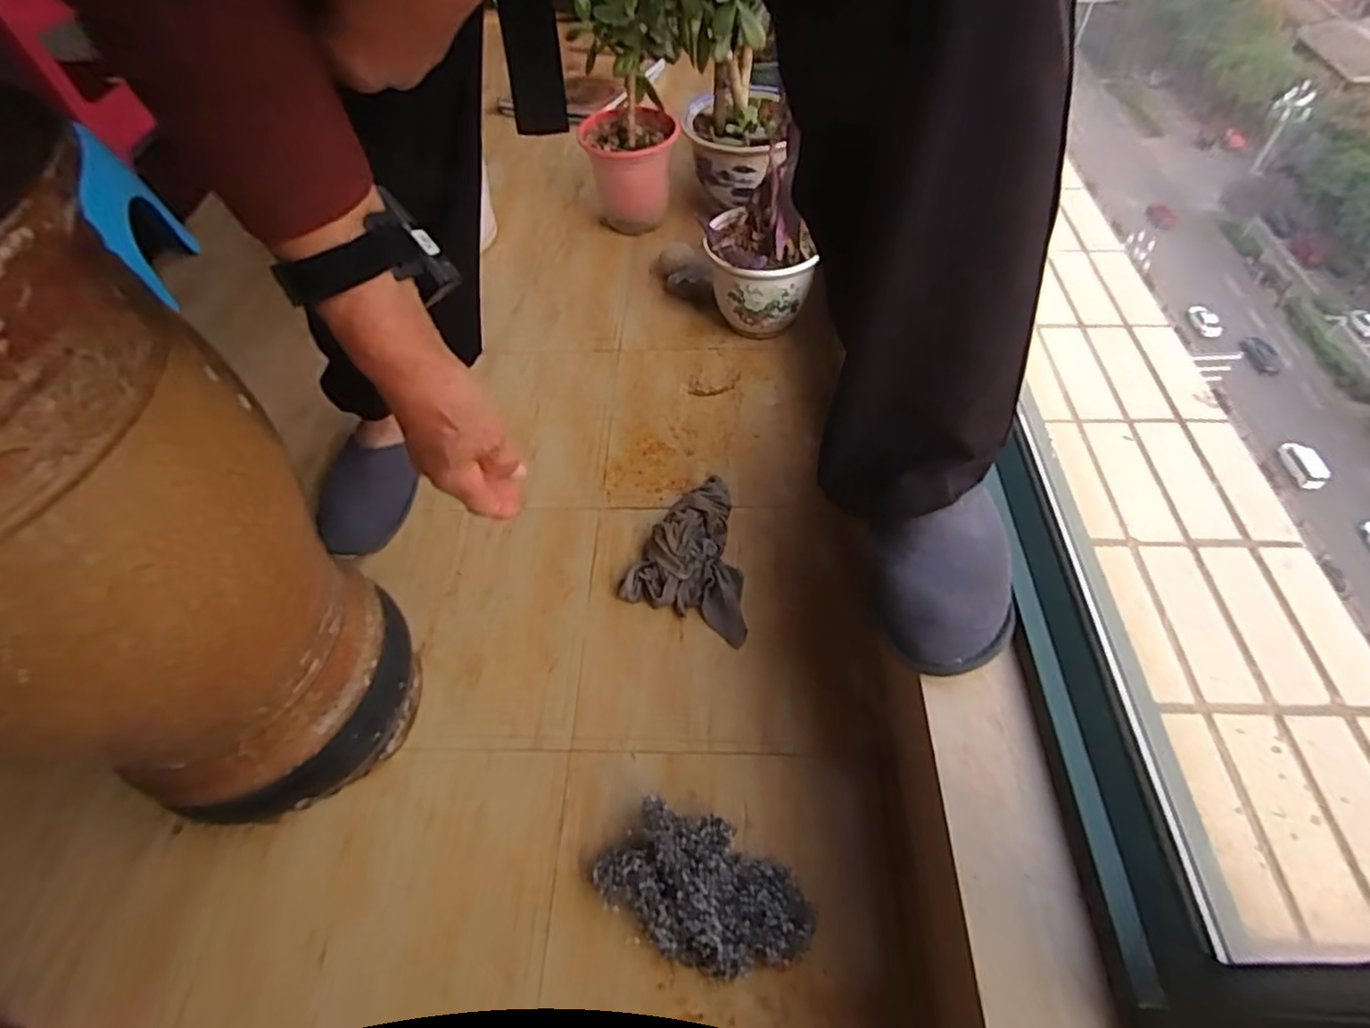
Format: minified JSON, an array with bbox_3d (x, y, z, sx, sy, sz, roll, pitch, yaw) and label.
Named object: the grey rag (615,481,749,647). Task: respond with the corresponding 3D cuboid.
[{"bbox_3d":[0.026,0.036,0.753,0.149,0.044,0.188,18,58,17],"label":"grey rag"}]

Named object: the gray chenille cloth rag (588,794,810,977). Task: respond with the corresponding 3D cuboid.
[{"bbox_3d":[0.017,0.318,0.549,0.166,0.047,0.102,27,61,22],"label":"gray chenille cloth rag"}]

